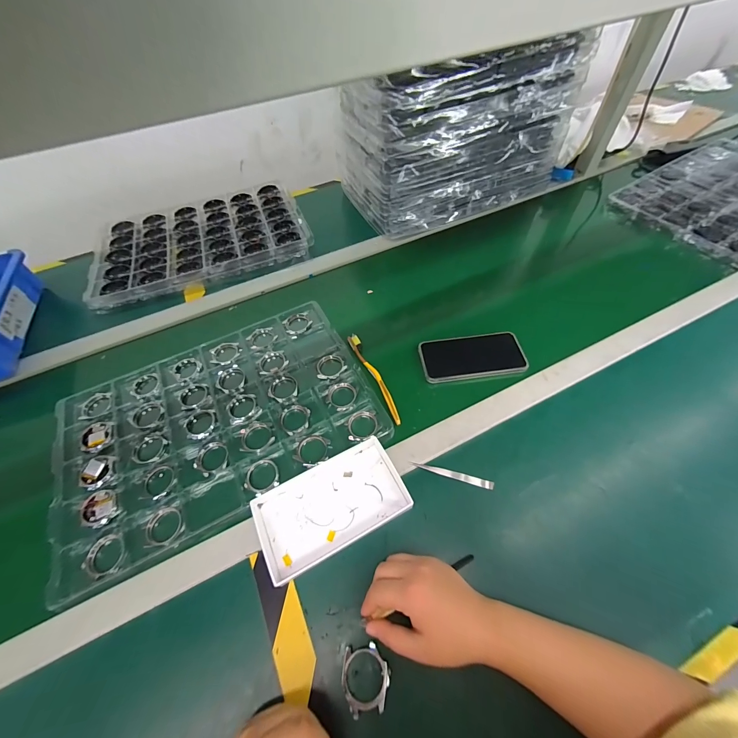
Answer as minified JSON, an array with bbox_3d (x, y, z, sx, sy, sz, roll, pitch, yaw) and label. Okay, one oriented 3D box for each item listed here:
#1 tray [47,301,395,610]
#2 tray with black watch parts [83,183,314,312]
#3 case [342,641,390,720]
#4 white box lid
[{"bbox_3d":[-0.223,0.068,0.474,0.433,0.021,0.302,-27,58,-14],"label":"tray"},{"bbox_3d":[-0.370,-0.296,0.709,0.432,0.036,0.291,-19,58,-9],"label":"tray with black watch parts"},{"bbox_3d":[-0.003,0.301,0.310,0.046,0.016,0.050,-9,56,-2],"label":"case"},{"bbox_3d":[-0.046,0.166,0.397,0.180,0.023,0.103,-25,58,-13],"label":"white box lid"}]

